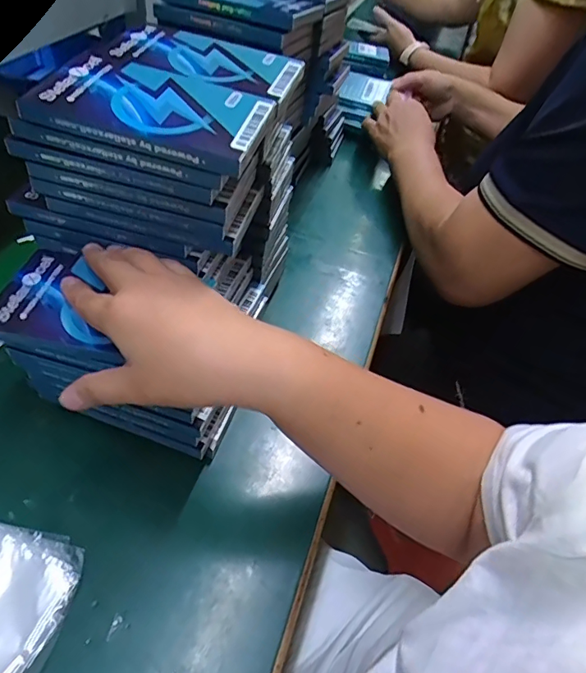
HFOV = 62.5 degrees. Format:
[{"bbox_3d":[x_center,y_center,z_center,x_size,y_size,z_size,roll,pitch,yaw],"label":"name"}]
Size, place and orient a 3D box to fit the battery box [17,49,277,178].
[{"bbox_3d":[-0.084,-0.141,0.297,0.133,0.012,0.079,19,54,5],"label":"battery box"}]

